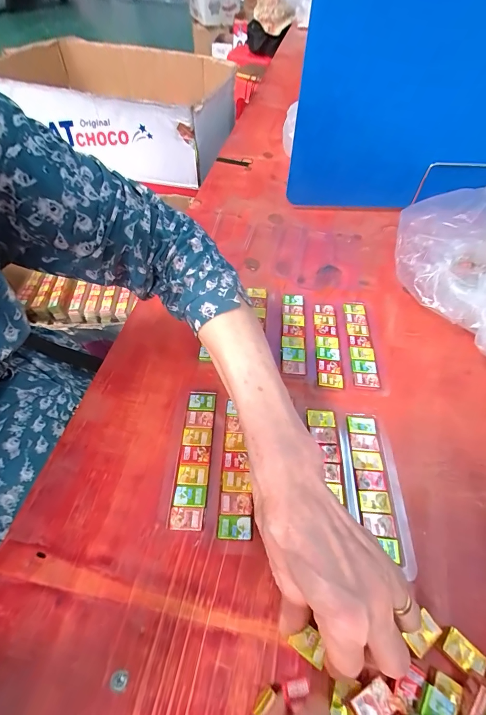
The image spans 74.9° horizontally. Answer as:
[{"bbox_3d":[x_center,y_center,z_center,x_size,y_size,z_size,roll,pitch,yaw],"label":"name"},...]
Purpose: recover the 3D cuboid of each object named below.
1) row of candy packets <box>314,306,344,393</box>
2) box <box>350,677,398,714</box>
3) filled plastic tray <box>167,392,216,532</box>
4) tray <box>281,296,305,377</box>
[{"bbox_3d":[0.095,-0.018,0.360,0.027,0.004,0.118,6,54,2],"label":"row of candy packets"},{"bbox_3d":[0.078,0.208,0.189,0.025,0.006,0.016,-21,58,-17],"label":"box"},{"bbox_3d":[-0.043,0.086,0.282,0.028,0.008,0.120,3,54,0],"label":"filled plastic tray"},{"bbox_3d":[0.058,-0.030,0.368,0.027,0.004,0.119,5,54,2],"label":"tray"}]

